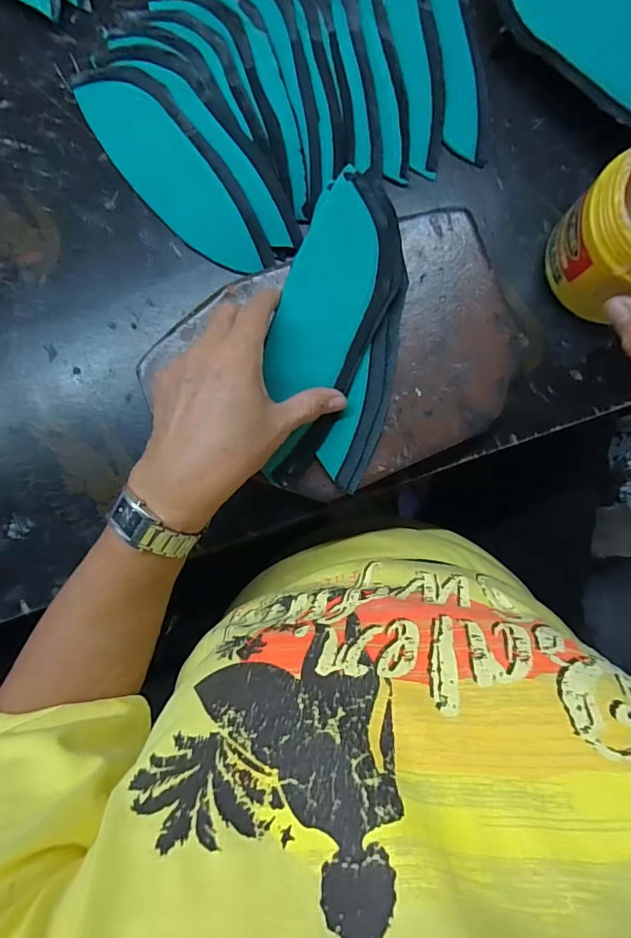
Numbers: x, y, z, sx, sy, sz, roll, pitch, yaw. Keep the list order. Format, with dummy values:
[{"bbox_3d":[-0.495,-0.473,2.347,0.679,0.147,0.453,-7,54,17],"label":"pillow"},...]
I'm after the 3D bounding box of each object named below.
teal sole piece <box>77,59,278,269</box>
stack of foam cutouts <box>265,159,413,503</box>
[{"bbox_3d":[-0.111,-0.233,0.353,0.063,0.010,0.201,-40,90,16],"label":"teal sole piece"},{"bbox_3d":[0.017,-0.098,0.320,0.087,0.029,0.219,7,92,1],"label":"stack of foam cutouts"}]

